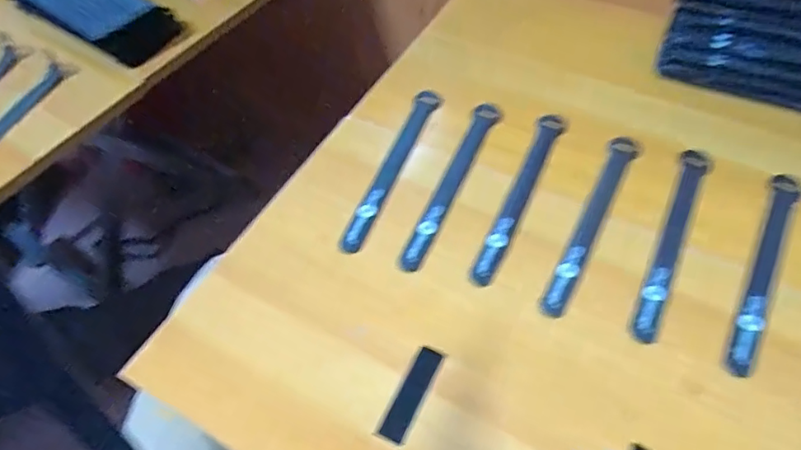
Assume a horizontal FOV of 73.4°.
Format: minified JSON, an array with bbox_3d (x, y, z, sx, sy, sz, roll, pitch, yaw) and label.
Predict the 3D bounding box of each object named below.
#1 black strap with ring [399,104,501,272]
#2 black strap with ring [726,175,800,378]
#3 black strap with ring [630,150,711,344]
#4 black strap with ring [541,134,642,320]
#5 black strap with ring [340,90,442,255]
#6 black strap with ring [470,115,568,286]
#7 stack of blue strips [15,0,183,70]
[{"bbox_3d":[0.047,-0.039,0.474,0.022,0.004,0.193,19,59,15],"label":"black strap with ring"},{"bbox_3d":[0.281,0.032,0.412,0.021,0.008,0.194,24,61,18],"label":"black strap with ring"},{"bbox_3d":[0.219,0.008,0.429,0.021,0.004,0.196,22,60,17],"label":"black strap with ring"},{"bbox_3d":[0.160,-0.006,0.443,0.024,0.006,0.195,23,60,17],"label":"black strap with ring"},{"bbox_3d":[-0.008,-0.053,0.486,0.022,0.008,0.191,19,59,15],"label":"black strap with ring"},{"bbox_3d":[0.102,-0.028,0.459,0.020,0.004,0.191,22,60,17],"label":"black strap with ring"},{"bbox_3d":[-0.367,-0.255,0.615,0.214,0.033,0.085,27,62,20],"label":"stack of blue strips"}]

